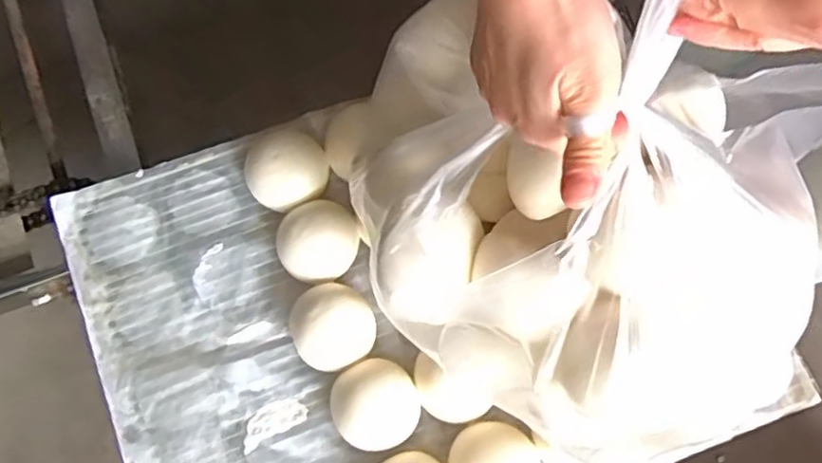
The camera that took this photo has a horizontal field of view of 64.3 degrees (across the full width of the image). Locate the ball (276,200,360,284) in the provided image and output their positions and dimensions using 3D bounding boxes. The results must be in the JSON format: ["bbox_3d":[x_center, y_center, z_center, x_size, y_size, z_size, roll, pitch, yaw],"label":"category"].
[{"bbox_3d":[-0.099,0.011,0.704,0.085,0.058,0.078,0,76,-2],"label":"ball"}]

